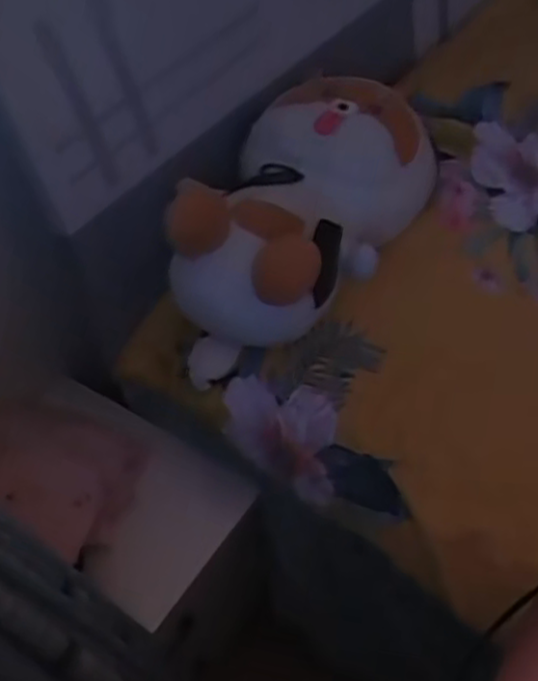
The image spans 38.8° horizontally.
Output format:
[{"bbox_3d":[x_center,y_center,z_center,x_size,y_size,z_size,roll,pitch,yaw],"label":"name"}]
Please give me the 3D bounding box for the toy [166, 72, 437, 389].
[{"bbox_3d":[0.022,-0.153,0.926,0.211,0.162,0.411,29,69,20],"label":"toy"}]

